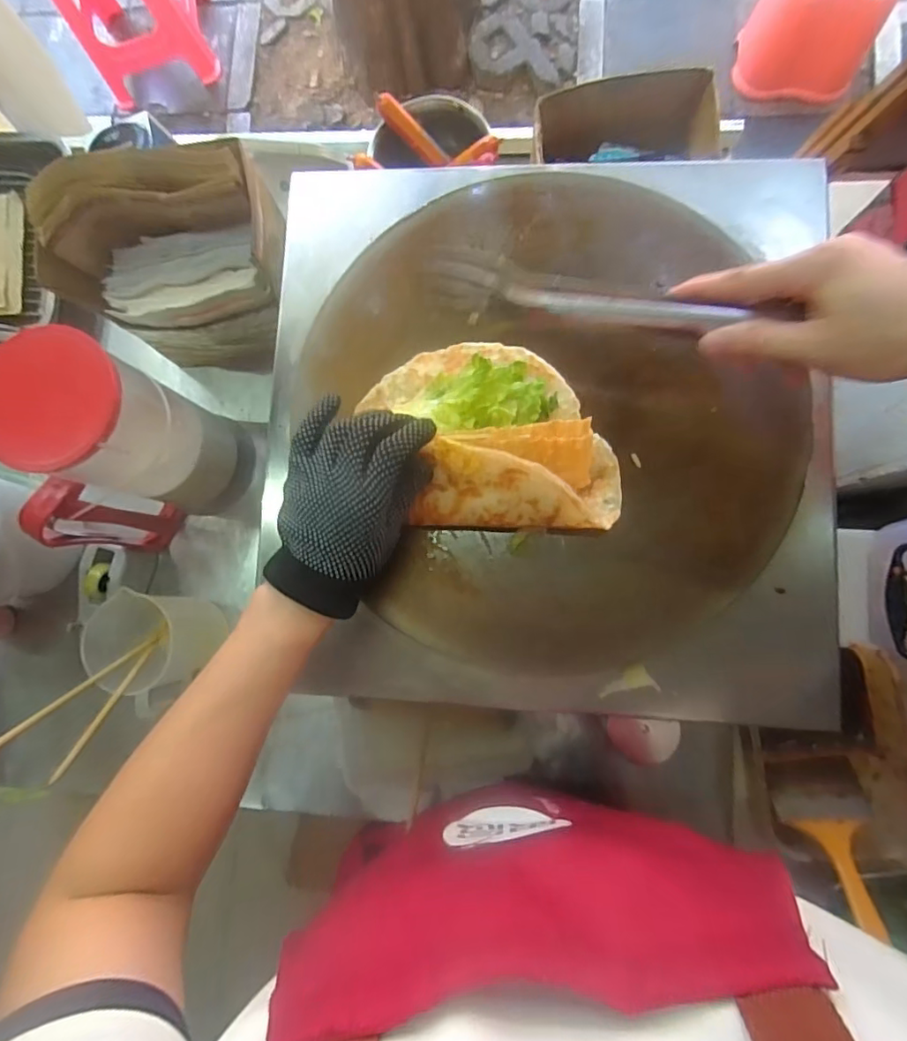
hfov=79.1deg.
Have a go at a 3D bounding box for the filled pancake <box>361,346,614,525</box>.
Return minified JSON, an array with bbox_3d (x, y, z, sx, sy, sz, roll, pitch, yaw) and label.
[{"bbox_3d":[0.028,-0.067,0.392,0.184,0.060,0.142,2,83,5],"label":"filled pancake"}]

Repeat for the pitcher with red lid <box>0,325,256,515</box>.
[{"bbox_3d":[-0.303,-0.080,0.531,0.100,0.232,0.106,21,85,7],"label":"pitcher with red lid"}]

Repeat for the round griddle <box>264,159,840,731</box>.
[{"bbox_3d":[0.067,-0.081,0.433,0.442,0.054,0.449,-1,83,5],"label":"round griddle"}]

